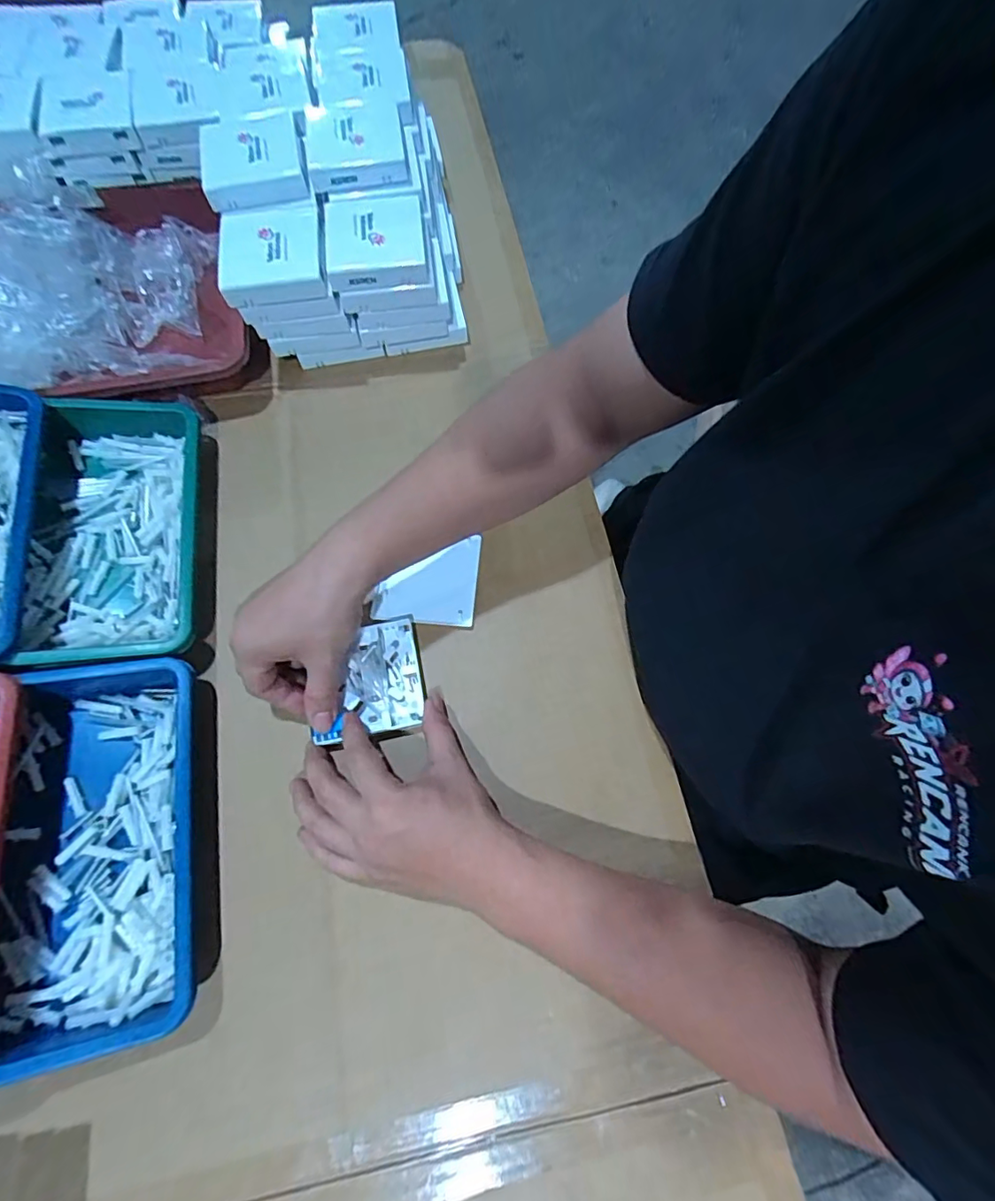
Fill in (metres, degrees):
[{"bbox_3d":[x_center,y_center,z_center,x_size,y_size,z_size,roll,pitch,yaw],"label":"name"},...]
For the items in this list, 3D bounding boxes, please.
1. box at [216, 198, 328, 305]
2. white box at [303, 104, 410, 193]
[{"bbox_3d":[-0.200,-0.308,0.471,0.085,0.028,0.089,-9,69,-3],"label":"box"},{"bbox_3d":[-0.130,-0.419,0.486,0.088,0.018,0.095,-12,69,-5],"label":"white box"}]

